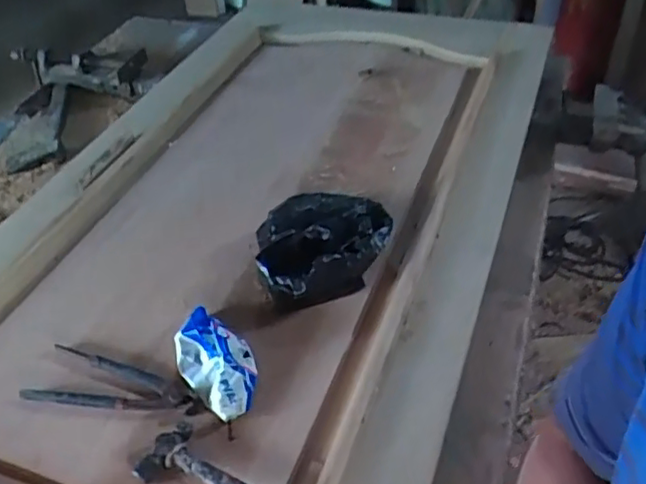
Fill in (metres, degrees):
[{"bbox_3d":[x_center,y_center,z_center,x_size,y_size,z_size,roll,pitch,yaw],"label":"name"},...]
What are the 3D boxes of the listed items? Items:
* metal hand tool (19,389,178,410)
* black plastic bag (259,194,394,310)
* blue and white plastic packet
[{"bbox_3d":[-0.271,0.189,0.759,0.196,0.009,0.018,3,43,9],"label":"metal hand tool"},{"bbox_3d":[0.003,0.006,0.879,0.188,0.070,0.157,-6,43,0],"label":"black plastic bag"},{"bbox_3d":[-0.131,0.142,0.774,0.085,0.044,0.153,-21,45,-16],"label":"blue and white plastic packet"}]

